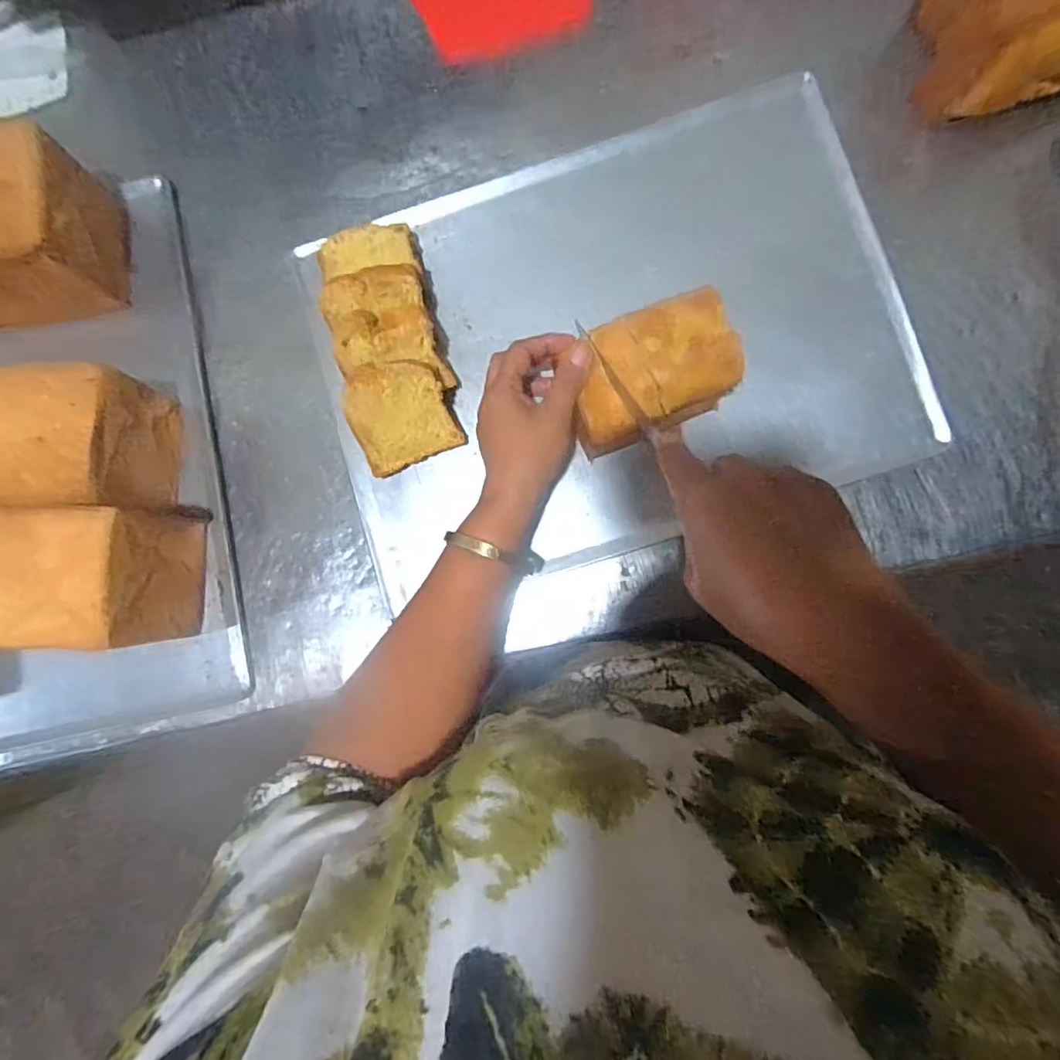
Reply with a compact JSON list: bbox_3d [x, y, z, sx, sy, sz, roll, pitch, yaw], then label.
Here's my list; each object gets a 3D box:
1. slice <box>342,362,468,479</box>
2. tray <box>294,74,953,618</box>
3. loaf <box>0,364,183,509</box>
[{"bbox_3d":[-0.096,-0.085,0.436,0.074,0.011,0.079,-18,122,-3],"label":"slice"},{"bbox_3d":[0.063,-0.147,0.457,0.445,0.027,0.309,-17,84,2],"label":"tray"},{"bbox_3d":[-0.424,-0.058,0.446,0.271,0.103,0.100,-2,85,3],"label":"loaf"}]

